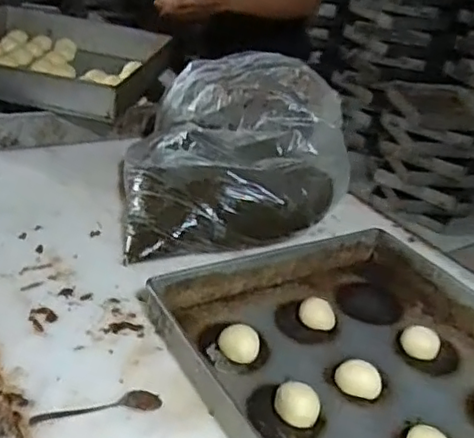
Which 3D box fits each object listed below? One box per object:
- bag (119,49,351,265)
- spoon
[{"bbox_3d":[-0.005,-0.117,0.972,0.354,0.224,0.283,-2,33,-18],"label":"bag"},{"bbox_3d":[-0.147,0.199,0.648,0.133,0.011,0.022,-2,33,-17],"label":"spoon"}]

